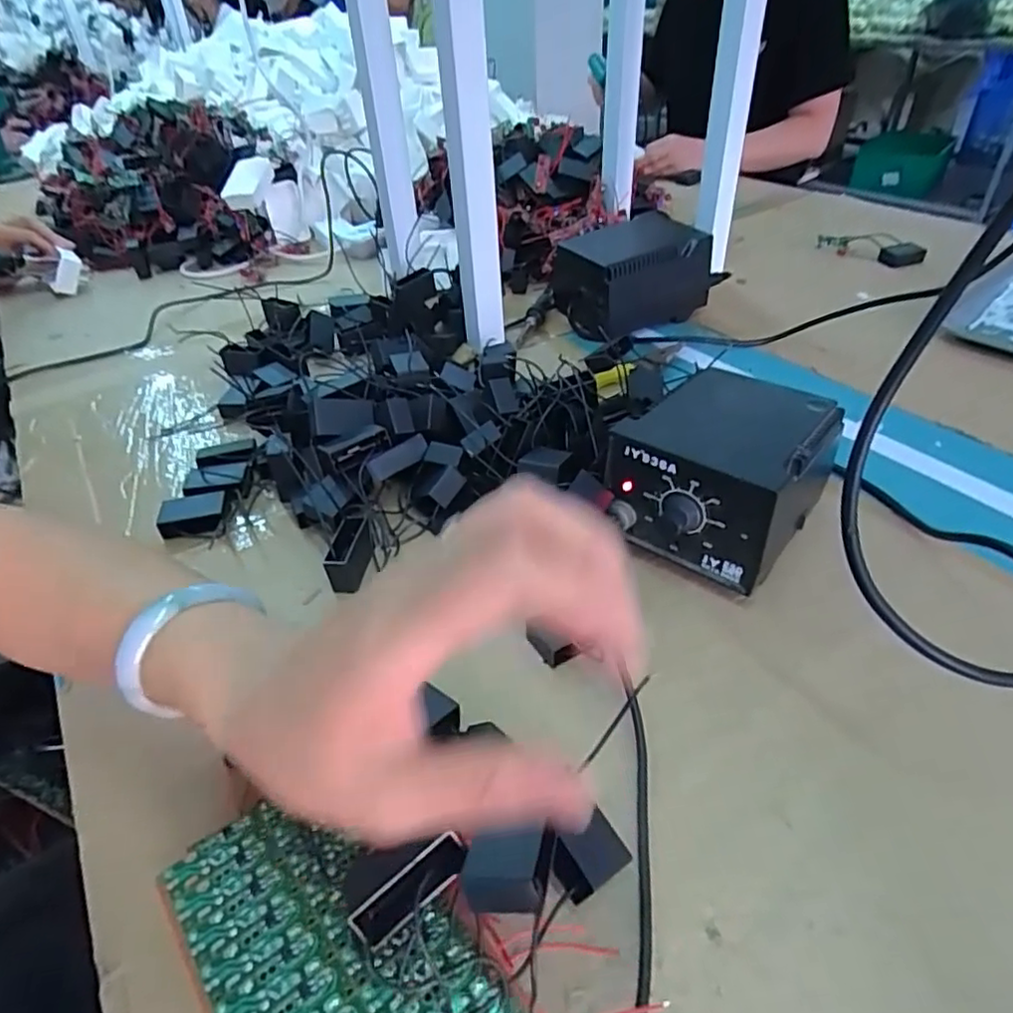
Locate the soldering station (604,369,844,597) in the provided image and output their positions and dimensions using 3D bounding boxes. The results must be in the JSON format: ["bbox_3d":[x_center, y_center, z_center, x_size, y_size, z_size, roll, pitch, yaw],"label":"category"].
[{"bbox_3d":[0.149,-0.025,0.439,0.113,0.093,0.137,28,49,32],"label":"soldering station"}]

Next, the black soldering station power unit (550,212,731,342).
[{"bbox_3d":[0.154,-0.276,0.738,0.174,0.083,0.116,-21,43,-19],"label":"black soldering station power unit"}]

